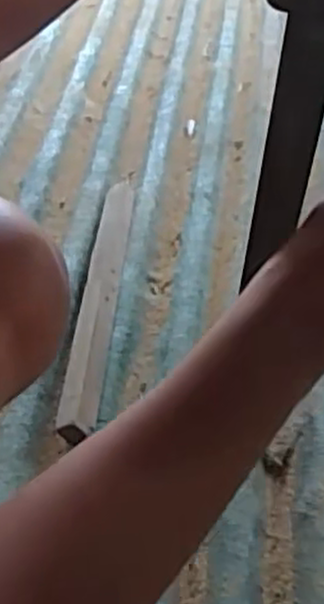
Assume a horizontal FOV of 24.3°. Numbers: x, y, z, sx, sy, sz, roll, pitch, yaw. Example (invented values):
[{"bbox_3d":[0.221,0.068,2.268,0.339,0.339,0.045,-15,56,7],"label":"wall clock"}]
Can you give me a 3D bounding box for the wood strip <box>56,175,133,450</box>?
[{"bbox_3d":[-0.079,-0.014,0.986,0.045,0.022,0.459,5,47,2],"label":"wood strip"}]

